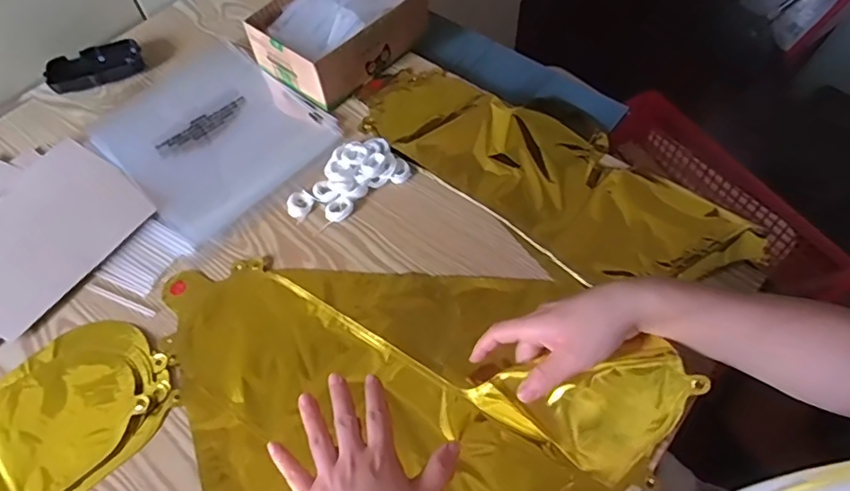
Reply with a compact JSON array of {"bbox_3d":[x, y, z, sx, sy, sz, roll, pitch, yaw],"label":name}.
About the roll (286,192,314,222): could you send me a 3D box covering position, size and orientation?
[{"bbox_3d":[-0.129,-0.042,0.574,0.025,0.009,0.027,-1,58,1],"label":"roll"}]

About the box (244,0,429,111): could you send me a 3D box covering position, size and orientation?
[{"bbox_3d":[-0.102,-0.259,0.666,0.129,0.073,0.178,34,65,20],"label":"box"}]

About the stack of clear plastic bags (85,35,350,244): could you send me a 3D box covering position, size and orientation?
[{"bbox_3d":[-0.243,-0.131,0.634,0.228,0.007,0.200,39,67,22],"label":"stack of clear plastic bags"}]

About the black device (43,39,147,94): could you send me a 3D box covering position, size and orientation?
[{"bbox_3d":[-0.402,-0.219,0.684,0.107,0.024,0.047,-28,62,-14],"label":"black device"}]

